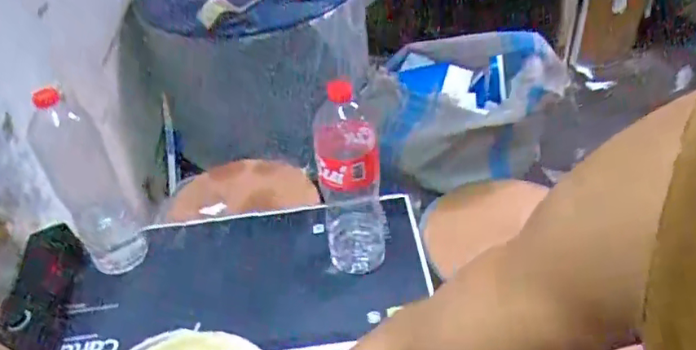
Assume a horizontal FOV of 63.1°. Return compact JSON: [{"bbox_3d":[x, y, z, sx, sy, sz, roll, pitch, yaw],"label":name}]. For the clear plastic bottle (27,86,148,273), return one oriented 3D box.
[{"bbox_3d":[-0.406,0.007,0.870,0.088,0.300,0.102,-30,47,-26],"label":"clear plastic bottle"}]

